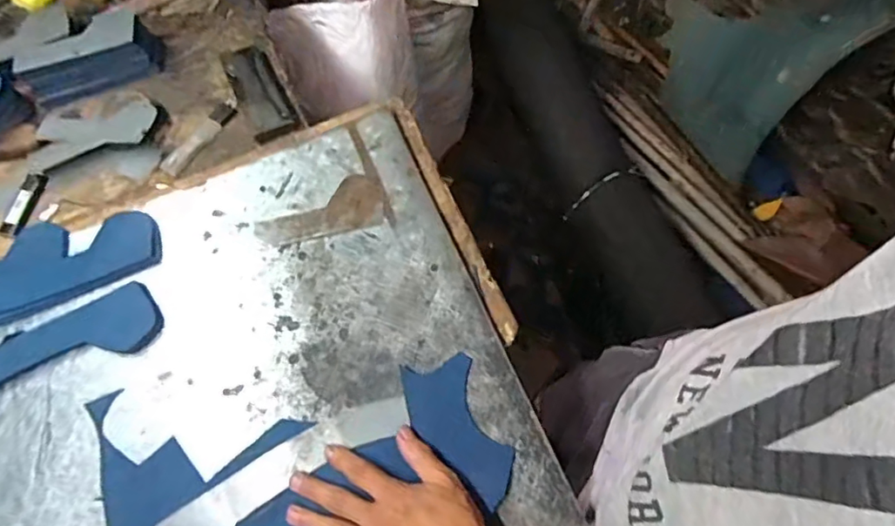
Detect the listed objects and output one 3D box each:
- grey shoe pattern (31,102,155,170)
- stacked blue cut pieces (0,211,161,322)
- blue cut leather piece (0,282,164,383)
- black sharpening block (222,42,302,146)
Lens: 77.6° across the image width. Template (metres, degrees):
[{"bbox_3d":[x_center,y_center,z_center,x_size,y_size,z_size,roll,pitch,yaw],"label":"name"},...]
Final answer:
[{"bbox_3d":[-0.424,-0.157,0.665,0.149,0.013,0.062,-14,76,2],"label":"grey shoe pattern"},{"bbox_3d":[-0.419,0.004,0.580,0.232,0.016,0.090,-17,65,-9],"label":"stacked blue cut pieces"},{"bbox_3d":[-0.396,0.094,0.532,0.239,0.015,0.067,-26,66,-13],"label":"blue cut leather piece"},{"bbox_3d":[-0.236,-0.216,0.697,0.054,0.026,0.161,-24,66,-12],"label":"black sharpening block"}]

